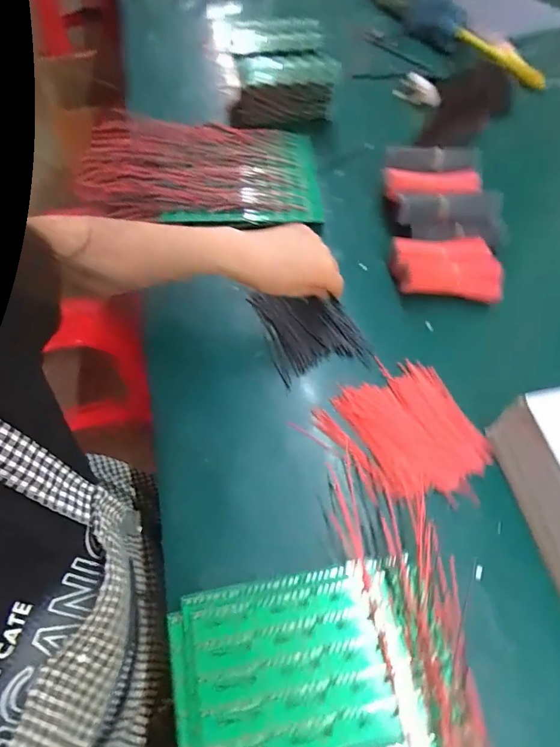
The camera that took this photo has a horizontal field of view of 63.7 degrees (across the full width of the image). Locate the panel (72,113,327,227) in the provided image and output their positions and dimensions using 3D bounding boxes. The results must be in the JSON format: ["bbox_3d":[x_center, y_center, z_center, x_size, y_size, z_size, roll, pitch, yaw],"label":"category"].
[{"bbox_3d":[-0.101,-0.277,0.606,0.312,0.041,0.197,2,59,-2],"label":"panel"}]

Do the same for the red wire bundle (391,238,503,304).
[{"bbox_3d":[0.205,-0.132,0.556,0.134,0.035,0.077,7,59,1],"label":"red wire bundle"}]

